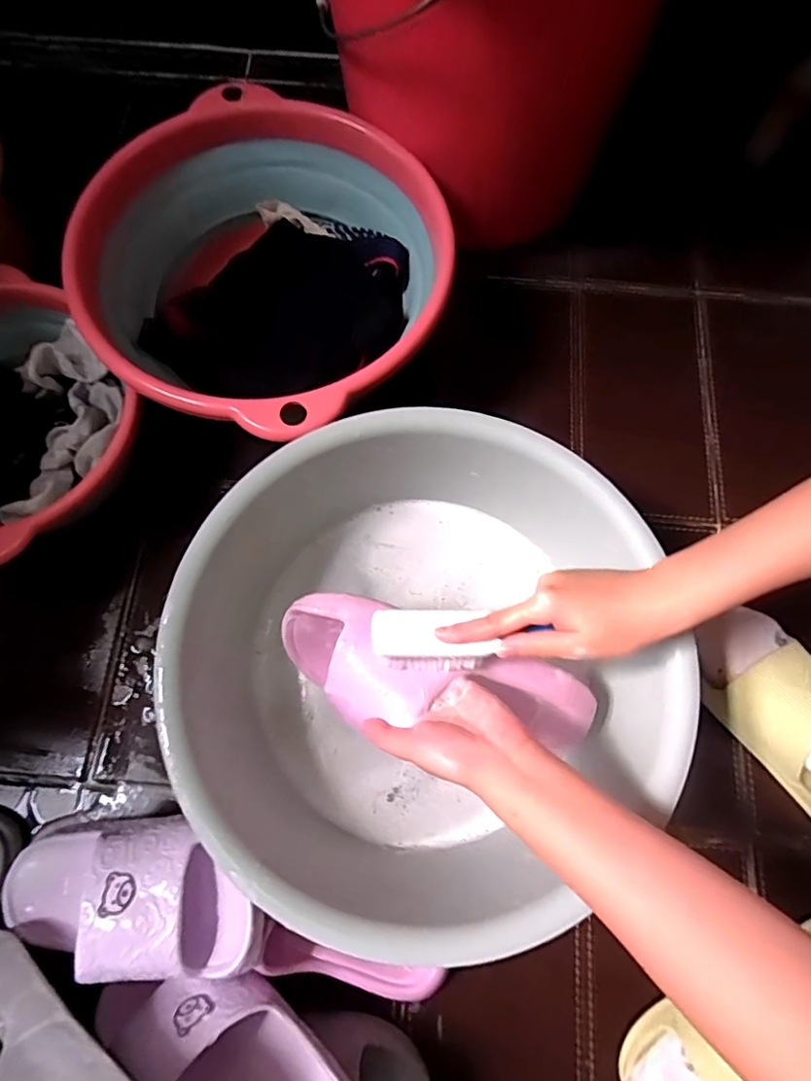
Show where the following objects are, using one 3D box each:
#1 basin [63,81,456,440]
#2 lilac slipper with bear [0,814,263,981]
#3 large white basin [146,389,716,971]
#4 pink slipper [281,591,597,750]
[{"bbox_3d":[-0.134,-0.263,0.562,0.346,0.122,0.349,0,74,-1],"label":"basin"},{"bbox_3d":[-0.221,0.266,0.415,0.241,0.067,0.099,-4,73,22],"label":"lilac slipper with bear"},{"bbox_3d":[0.008,0.098,0.456,0.362,0.126,0.395,0,74,-1],"label":"large white basin"},{"bbox_3d":[0.022,0.113,0.435,0.252,0.088,0.081,16,74,-2],"label":"pink slipper"}]

